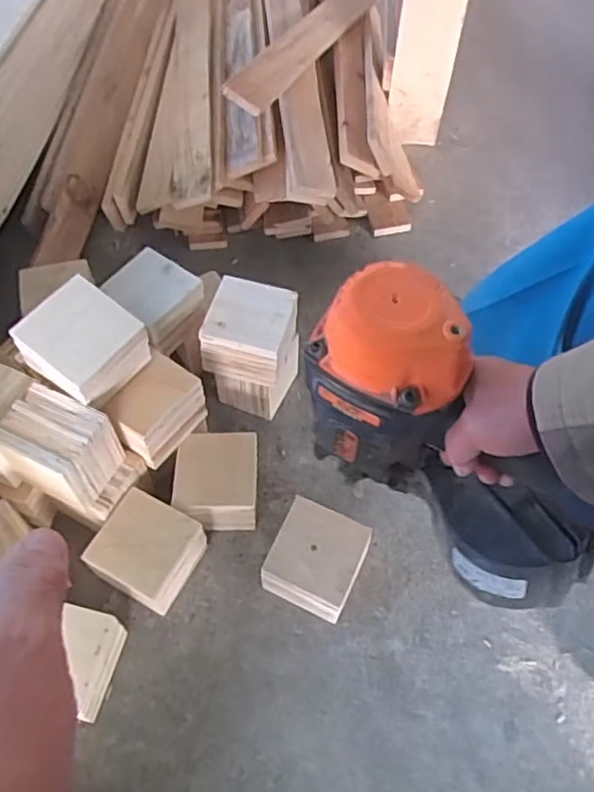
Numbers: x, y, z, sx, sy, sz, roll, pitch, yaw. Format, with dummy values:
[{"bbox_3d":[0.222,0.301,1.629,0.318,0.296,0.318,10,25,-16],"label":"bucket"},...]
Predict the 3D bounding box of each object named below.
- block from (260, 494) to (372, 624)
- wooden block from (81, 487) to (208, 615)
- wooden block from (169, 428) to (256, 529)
[{"bbox_3d":[0.022,0.186,0.720,0.095,0.084,0.096,22,61,12],"label":"block"},{"bbox_3d":[-0.167,0.183,0.730,0.106,0.087,0.101,27,62,14],"label":"wooden block"},{"bbox_3d":[-0.094,0.106,0.774,0.097,0.087,0.098,0,59,-1],"label":"wooden block"}]

